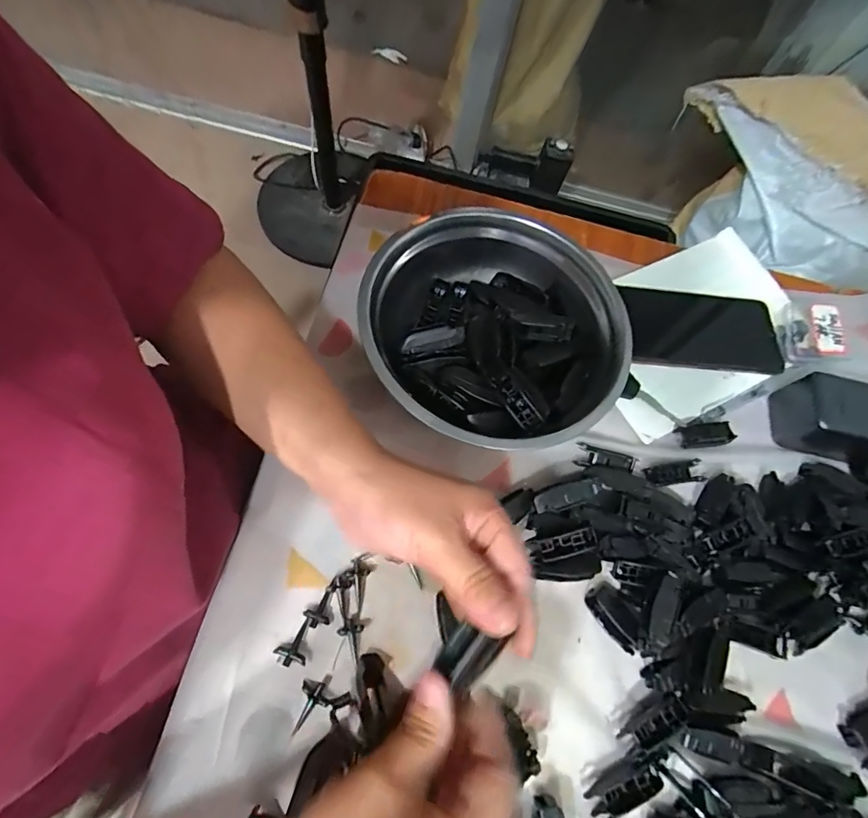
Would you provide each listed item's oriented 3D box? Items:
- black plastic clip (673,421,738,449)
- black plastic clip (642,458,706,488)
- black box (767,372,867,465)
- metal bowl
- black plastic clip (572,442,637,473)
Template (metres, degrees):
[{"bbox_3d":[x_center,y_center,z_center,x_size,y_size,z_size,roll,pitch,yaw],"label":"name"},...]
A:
[{"bbox_3d":[0.229,0.021,0.393,0.047,0.009,0.020,-1,68,-8],"label":"black plastic clip"},{"bbox_3d":[0.193,0.052,0.374,0.050,0.005,0.018,-9,70,-11],"label":"black plastic clip"},{"bbox_3d":[0.364,0.014,0.392,0.129,0.045,0.058,18,67,0],"label":"black box"},{"bbox_3d":[0.049,-0.056,0.375,0.196,0.082,0.188,3,68,-6],"label":"metal bowl"},{"bbox_3d":[0.135,0.039,0.367,0.047,0.015,0.017,16,67,-1],"label":"black plastic clip"}]

